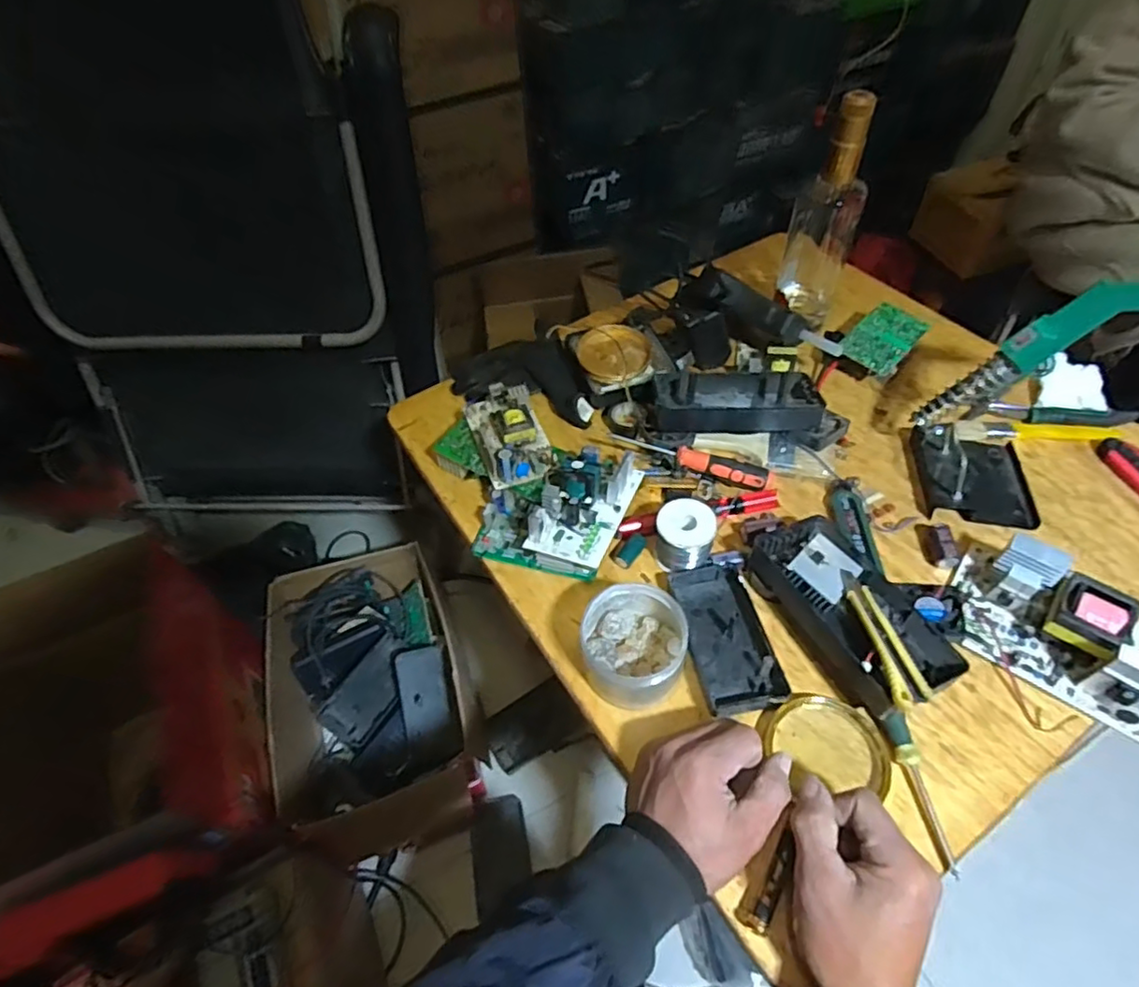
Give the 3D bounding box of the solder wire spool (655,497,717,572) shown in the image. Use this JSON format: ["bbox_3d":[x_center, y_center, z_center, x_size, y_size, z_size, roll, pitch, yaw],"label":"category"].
[{"bbox_3d":[0.105,0.038,0.574,0.050,0.048,0.046,-7,51,-2],"label":"solder wire spool"}]

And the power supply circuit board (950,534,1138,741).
[{"bbox_3d":[0.401,0.105,0.506,0.163,0.053,0.105,31,60,25],"label":"power supply circuit board"}]

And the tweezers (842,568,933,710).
[{"bbox_3d":[0.240,0.107,0.484,0.026,0.010,0.124,-4,39,1],"label":"tweezers"}]

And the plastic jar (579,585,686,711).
[{"bbox_3d":[0.051,0.121,0.511,0.079,0.057,0.083,-2,51,2],"label":"plastic jar"}]

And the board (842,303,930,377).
[{"bbox_3d":[0.362,-0.179,0.723,0.061,0.011,0.107,38,65,22],"label":"board"}]

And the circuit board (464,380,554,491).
[{"bbox_3d":[-0.063,-0.066,0.641,0.068,0.033,0.123,-18,52,-11],"label":"circuit board"}]

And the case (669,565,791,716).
[{"bbox_3d":[0.131,0.117,0.531,0.065,0.026,0.132,-8,51,-2],"label":"case"}]

